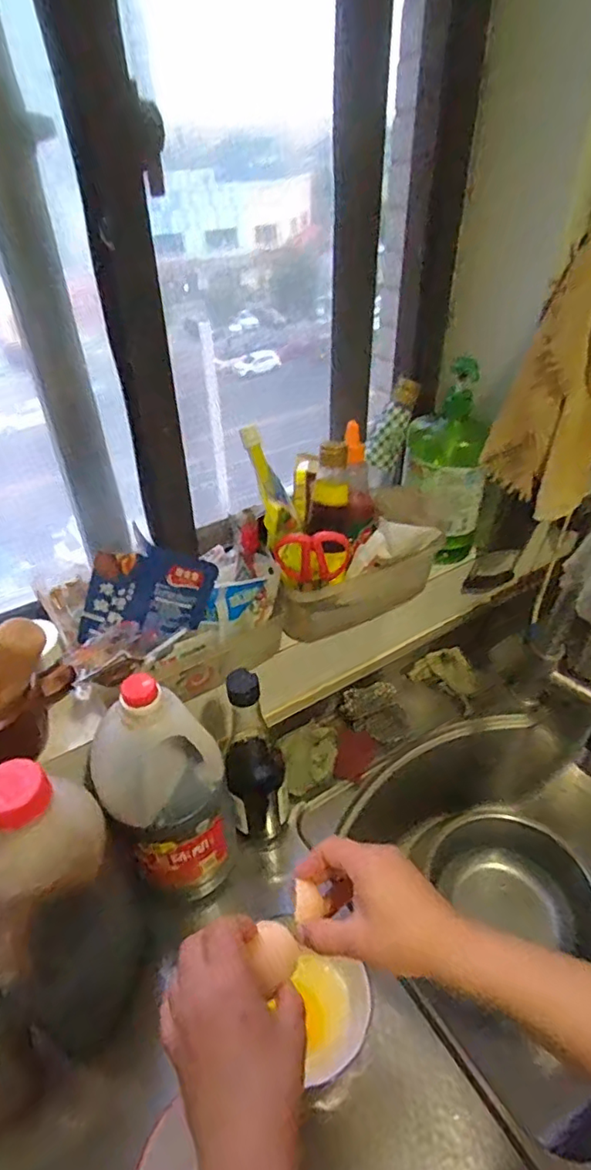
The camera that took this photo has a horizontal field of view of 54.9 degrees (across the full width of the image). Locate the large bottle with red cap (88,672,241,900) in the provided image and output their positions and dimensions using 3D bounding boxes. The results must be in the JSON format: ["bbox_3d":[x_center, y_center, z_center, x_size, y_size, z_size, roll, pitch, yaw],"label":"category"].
[{"bbox_3d":[-0.118,0.209,0.549,0.117,0.285,0.091,-14,41,-15],"label":"large bottle with red cap"}]

